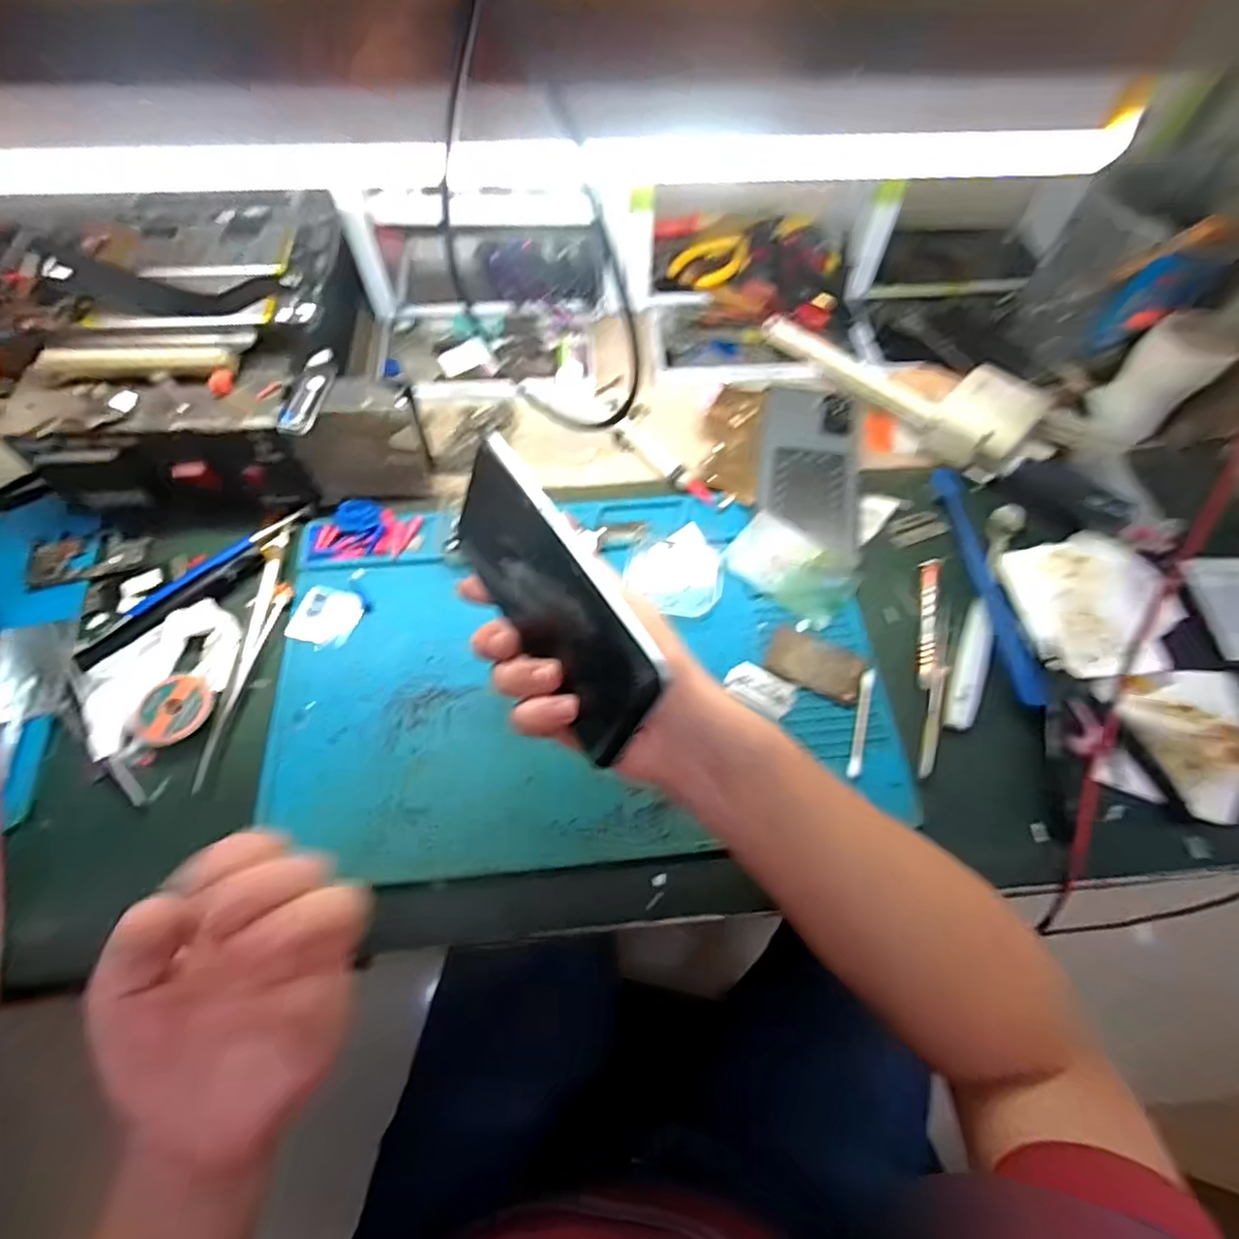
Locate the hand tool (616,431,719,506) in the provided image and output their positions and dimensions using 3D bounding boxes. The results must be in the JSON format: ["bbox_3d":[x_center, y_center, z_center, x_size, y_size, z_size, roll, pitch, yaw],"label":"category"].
[{"bbox_3d":[0.032,-0.117,0.475,0.100,0.014,0.013,41,70,16],"label":"hand tool"}]

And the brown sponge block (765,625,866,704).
[{"bbox_3d":[0.127,0.029,0.403,0.059,0.006,0.035,24,66,9],"label":"brown sponge block"}]

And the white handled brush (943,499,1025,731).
[{"bbox_3d":[0.249,-0.009,0.419,0.019,0.007,0.183,23,66,9],"label":"white handled brush"}]

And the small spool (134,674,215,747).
[{"bbox_3d":[-0.271,0.054,0.375,0.044,0.005,0.043,1,64,-1],"label":"small spool"}]

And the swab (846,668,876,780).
[{"bbox_3d":[0.150,0.063,0.384,0.007,0.006,0.073,17,65,7],"label":"swab"}]

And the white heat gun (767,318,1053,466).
[{"bbox_3d":[0.223,-0.198,0.489,0.066,0.042,0.225,-38,71,-18],"label":"white heat gun"}]

